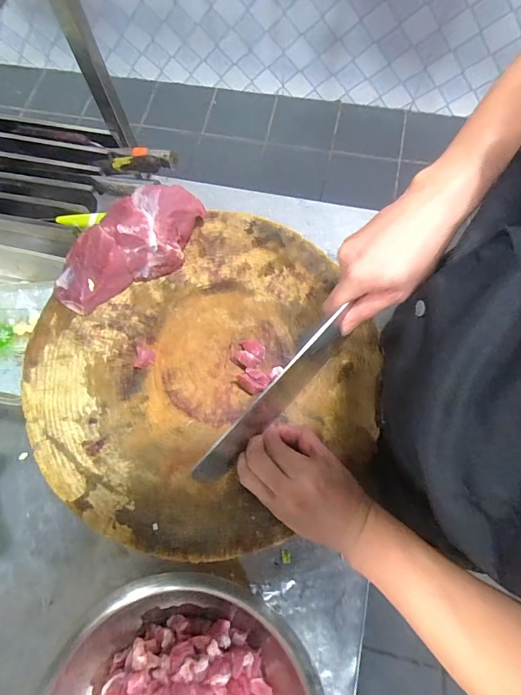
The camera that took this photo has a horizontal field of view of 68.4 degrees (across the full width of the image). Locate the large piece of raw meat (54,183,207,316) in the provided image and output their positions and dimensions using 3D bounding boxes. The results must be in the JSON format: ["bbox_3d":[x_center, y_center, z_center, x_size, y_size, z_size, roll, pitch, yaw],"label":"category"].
[{"bbox_3d":[-0.162,-0.128,0.464,0.201,0.053,0.098,-27,72,-7],"label":"large piece of raw meat"}]

